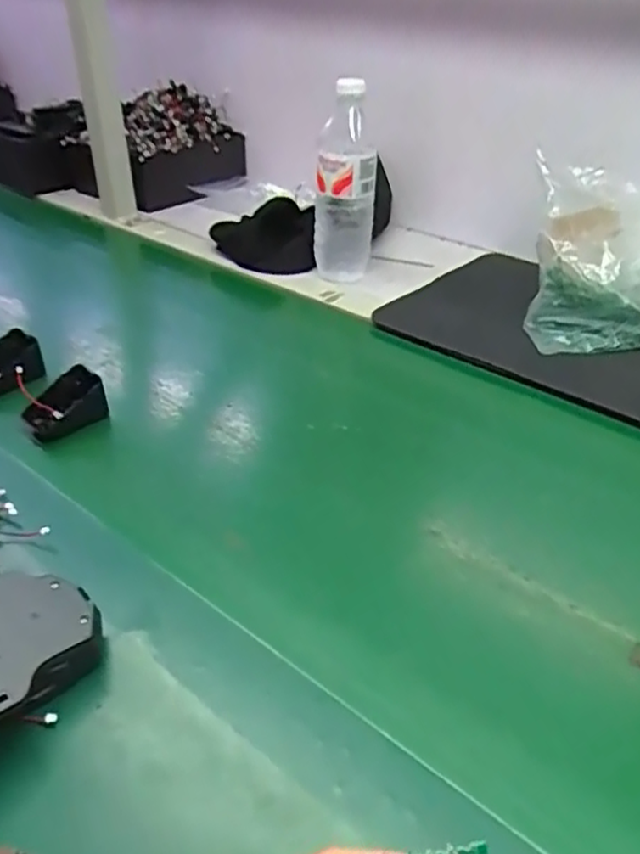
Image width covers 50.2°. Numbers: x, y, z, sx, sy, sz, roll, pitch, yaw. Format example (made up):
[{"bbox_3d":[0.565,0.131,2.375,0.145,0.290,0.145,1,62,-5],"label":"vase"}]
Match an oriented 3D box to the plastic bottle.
[{"bbox_3d":[0.030,-0.289,0.817,0.073,0.208,0.067,0,33,0],"label":"plastic bottle"}]

